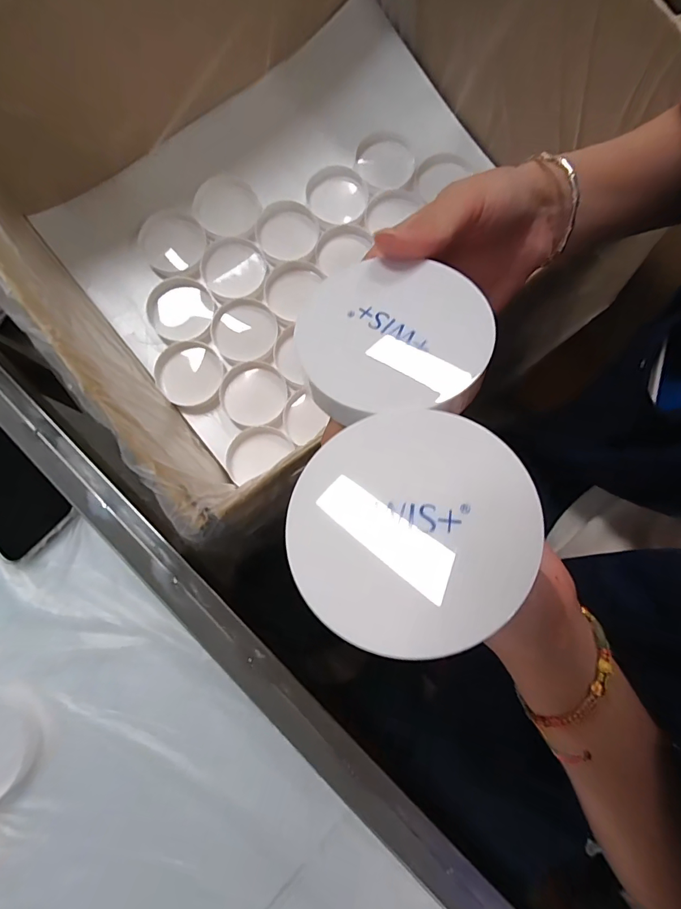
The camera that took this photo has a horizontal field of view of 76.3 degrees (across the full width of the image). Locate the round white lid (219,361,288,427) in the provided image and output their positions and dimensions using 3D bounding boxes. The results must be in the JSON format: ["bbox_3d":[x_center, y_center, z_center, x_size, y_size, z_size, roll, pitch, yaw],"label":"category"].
[{"bbox_3d":[-0.100,-0.071,0.503,0.073,0.007,0.073,0,77,1],"label":"round white lid"}]

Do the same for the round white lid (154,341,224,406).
[{"bbox_3d":[-0.180,-0.094,0.512,0.076,0.020,0.071,0,77,1],"label":"round white lid"}]

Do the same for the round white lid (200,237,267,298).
[{"bbox_3d":[-0.129,-0.226,0.524,0.075,0.019,0.068,-14,77,-2],"label":"round white lid"}]

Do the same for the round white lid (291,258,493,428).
[{"bbox_3d":[0.021,-0.045,0.174,0.072,0.019,0.072,-6,64,2],"label":"round white lid"}]

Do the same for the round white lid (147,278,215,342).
[{"bbox_3d":[-0.189,-0.174,0.517,0.071,0.020,0.070,0,77,1],"label":"round white lid"}]

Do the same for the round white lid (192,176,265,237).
[{"bbox_3d":[-0.140,-0.305,0.532,0.079,0.007,0.069,-38,98,-15],"label":"round white lid"}]

